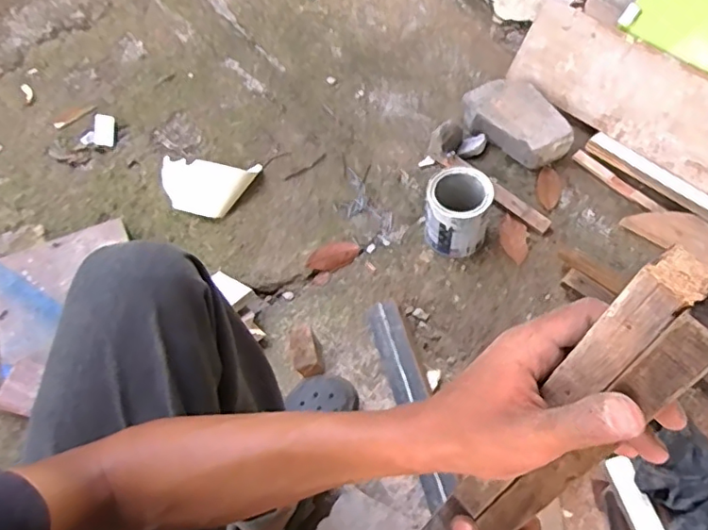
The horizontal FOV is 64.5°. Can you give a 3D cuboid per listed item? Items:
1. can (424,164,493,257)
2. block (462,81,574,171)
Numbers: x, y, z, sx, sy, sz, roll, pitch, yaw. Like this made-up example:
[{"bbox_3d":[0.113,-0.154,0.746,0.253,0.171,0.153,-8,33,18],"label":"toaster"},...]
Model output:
[{"bbox_3d":[0.182,-0.094,0.997,0.111,0.117,0.121,5,63,4],"label":"can"},{"bbox_3d":[0.327,-0.284,1.123,0.128,0.069,0.217,-39,68,-16],"label":"block"}]

